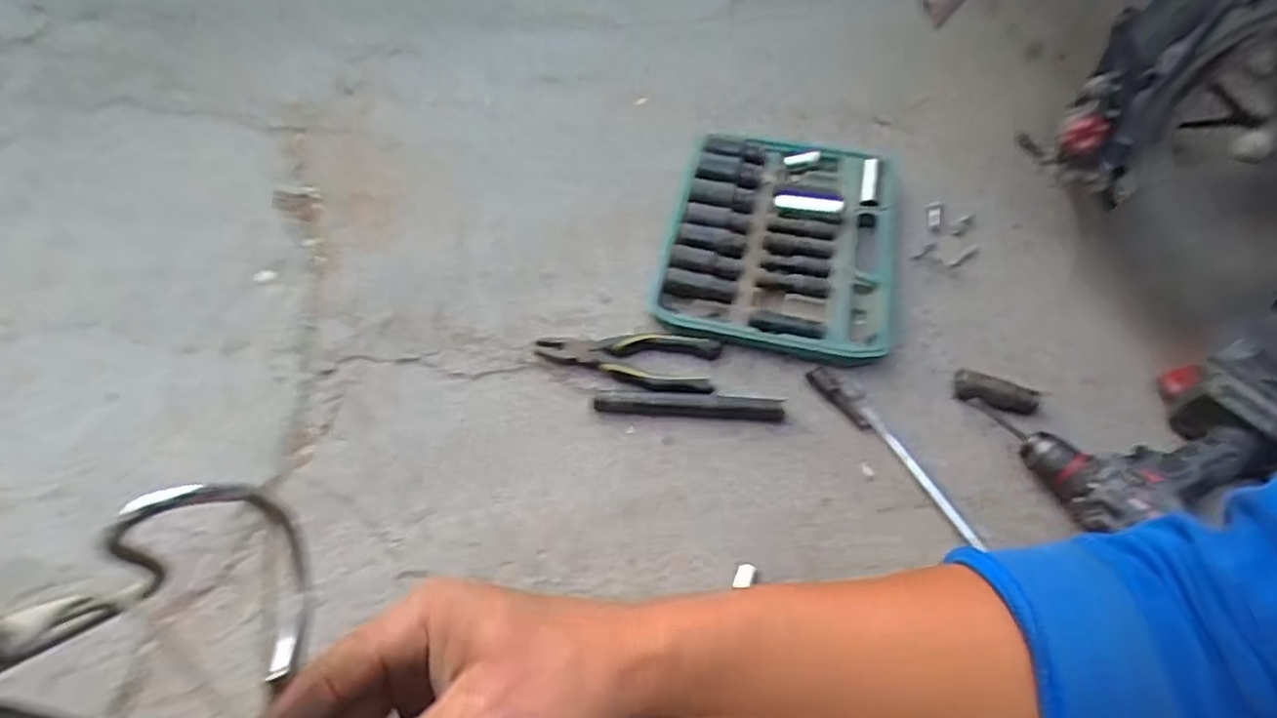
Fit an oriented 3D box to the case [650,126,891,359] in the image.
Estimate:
[{"bbox_3d":[0.171,-0.146,0.760,0.255,0.055,0.328,12,57,10],"label":"case"}]

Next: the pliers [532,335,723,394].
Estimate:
[{"bbox_3d":[-0.012,0.006,0.671,0.187,0.019,0.068,2,56,3],"label":"pliers"}]

